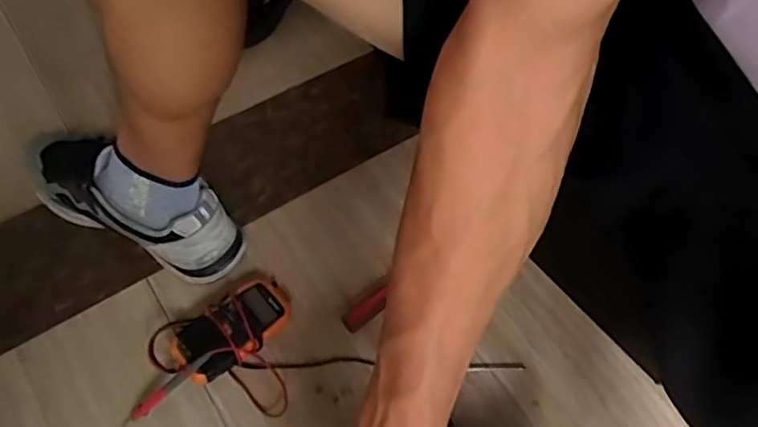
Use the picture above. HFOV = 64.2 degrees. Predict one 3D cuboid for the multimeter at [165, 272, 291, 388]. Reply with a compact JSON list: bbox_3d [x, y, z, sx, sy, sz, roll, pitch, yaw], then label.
[{"bbox_3d":[-0.148,0.119,0.623,0.123,0.042,0.066,-38,69,-22],"label":"multimeter"}]

